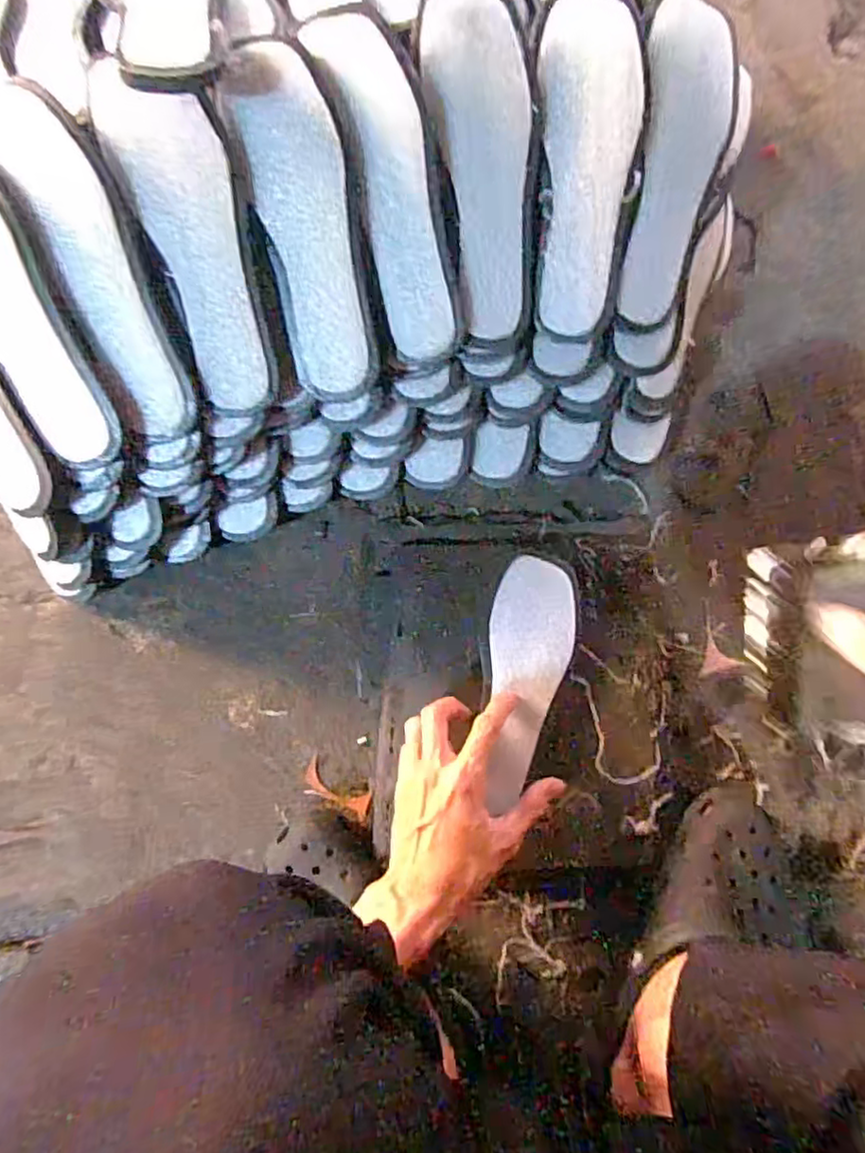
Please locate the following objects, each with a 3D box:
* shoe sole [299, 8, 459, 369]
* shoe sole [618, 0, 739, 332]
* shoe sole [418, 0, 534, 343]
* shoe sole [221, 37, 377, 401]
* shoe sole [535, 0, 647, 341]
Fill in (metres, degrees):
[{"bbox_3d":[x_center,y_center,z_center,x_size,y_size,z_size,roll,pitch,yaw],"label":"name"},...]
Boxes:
[{"bbox_3d":[-0.027,-0.270,0.463,0.057,0.022,0.226,-15,111,-2],"label":"shoe sole"},{"bbox_3d":[0.185,-0.306,0.489,0.073,0.030,0.214,6,108,1],"label":"shoe sole"},{"bbox_3d":[0.039,-0.291,0.471,0.071,0.015,0.219,-9,111,-1],"label":"shoe sole"},{"bbox_3d":[-0.085,-0.241,0.453,0.064,0.014,0.221,-12,109,-2],"label":"shoe sole"},{"bbox_3d":[0.113,-0.300,0.479,0.072,0.024,0.225,-1,106,0],"label":"shoe sole"}]

